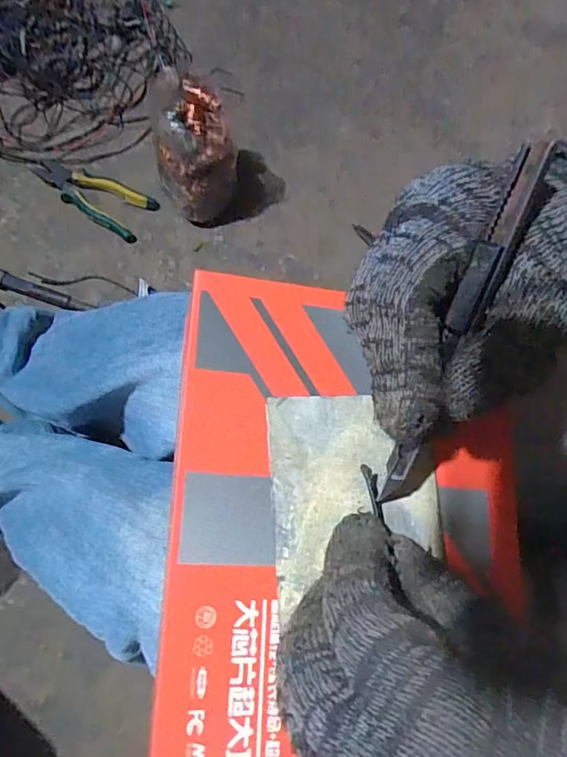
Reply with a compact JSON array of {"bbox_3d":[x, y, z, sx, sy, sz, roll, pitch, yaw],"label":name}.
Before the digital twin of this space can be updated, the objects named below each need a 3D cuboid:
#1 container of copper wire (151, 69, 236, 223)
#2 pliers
[{"bbox_3d":[-0.124,-0.308,0.730,0.100,0.151,0.129,-11,73,-9],"label":"container of copper wire"},{"bbox_3d":[-0.278,-0.271,0.777,0.177,0.022,0.074,30,71,5],"label":"pliers"}]

